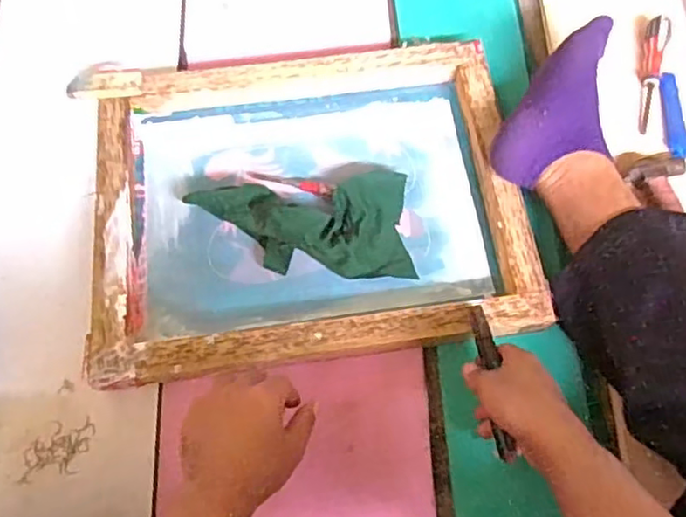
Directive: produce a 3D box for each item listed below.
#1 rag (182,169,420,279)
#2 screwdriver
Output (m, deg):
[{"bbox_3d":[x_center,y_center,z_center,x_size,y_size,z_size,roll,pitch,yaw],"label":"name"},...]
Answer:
[{"bbox_3d":[-0.044,-0.034,0.723,0.238,0.025,0.120,-5,71,-2],"label":"rag"},{"bbox_3d":[0.396,-0.240,0.824,0.027,0.028,0.155,16,80,6],"label":"screwdriver"}]

